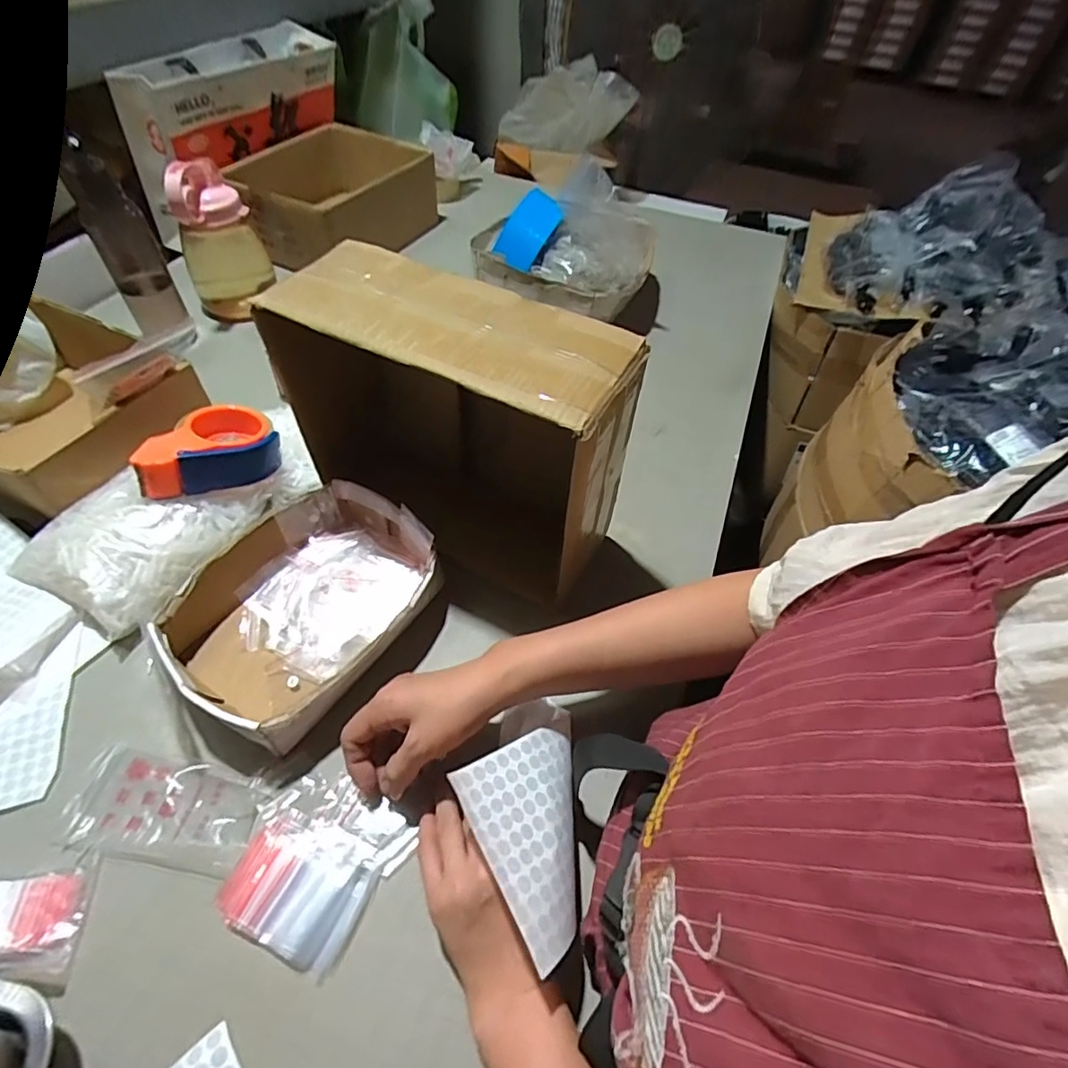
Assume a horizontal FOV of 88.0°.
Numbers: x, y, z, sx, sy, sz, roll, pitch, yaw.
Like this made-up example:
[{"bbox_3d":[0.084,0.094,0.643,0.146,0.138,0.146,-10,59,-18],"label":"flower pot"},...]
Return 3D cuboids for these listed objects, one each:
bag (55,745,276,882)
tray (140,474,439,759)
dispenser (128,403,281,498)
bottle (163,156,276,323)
[{"bbox_3d":[-0.291,0.214,0.434,0.147,0.008,0.072,11,52,4],"label":"bag"},{"bbox_3d":[-0.209,0.064,0.521,0.182,0.065,0.230,31,56,18],"label":"tray"},{"bbox_3d":[-0.355,-0.091,0.600,0.087,0.055,0.144,41,40,17],"label":"dispenser"},{"bbox_3d":[-0.466,-0.434,0.822,0.114,0.212,0.104,-24,58,-21],"label":"bottle"}]

